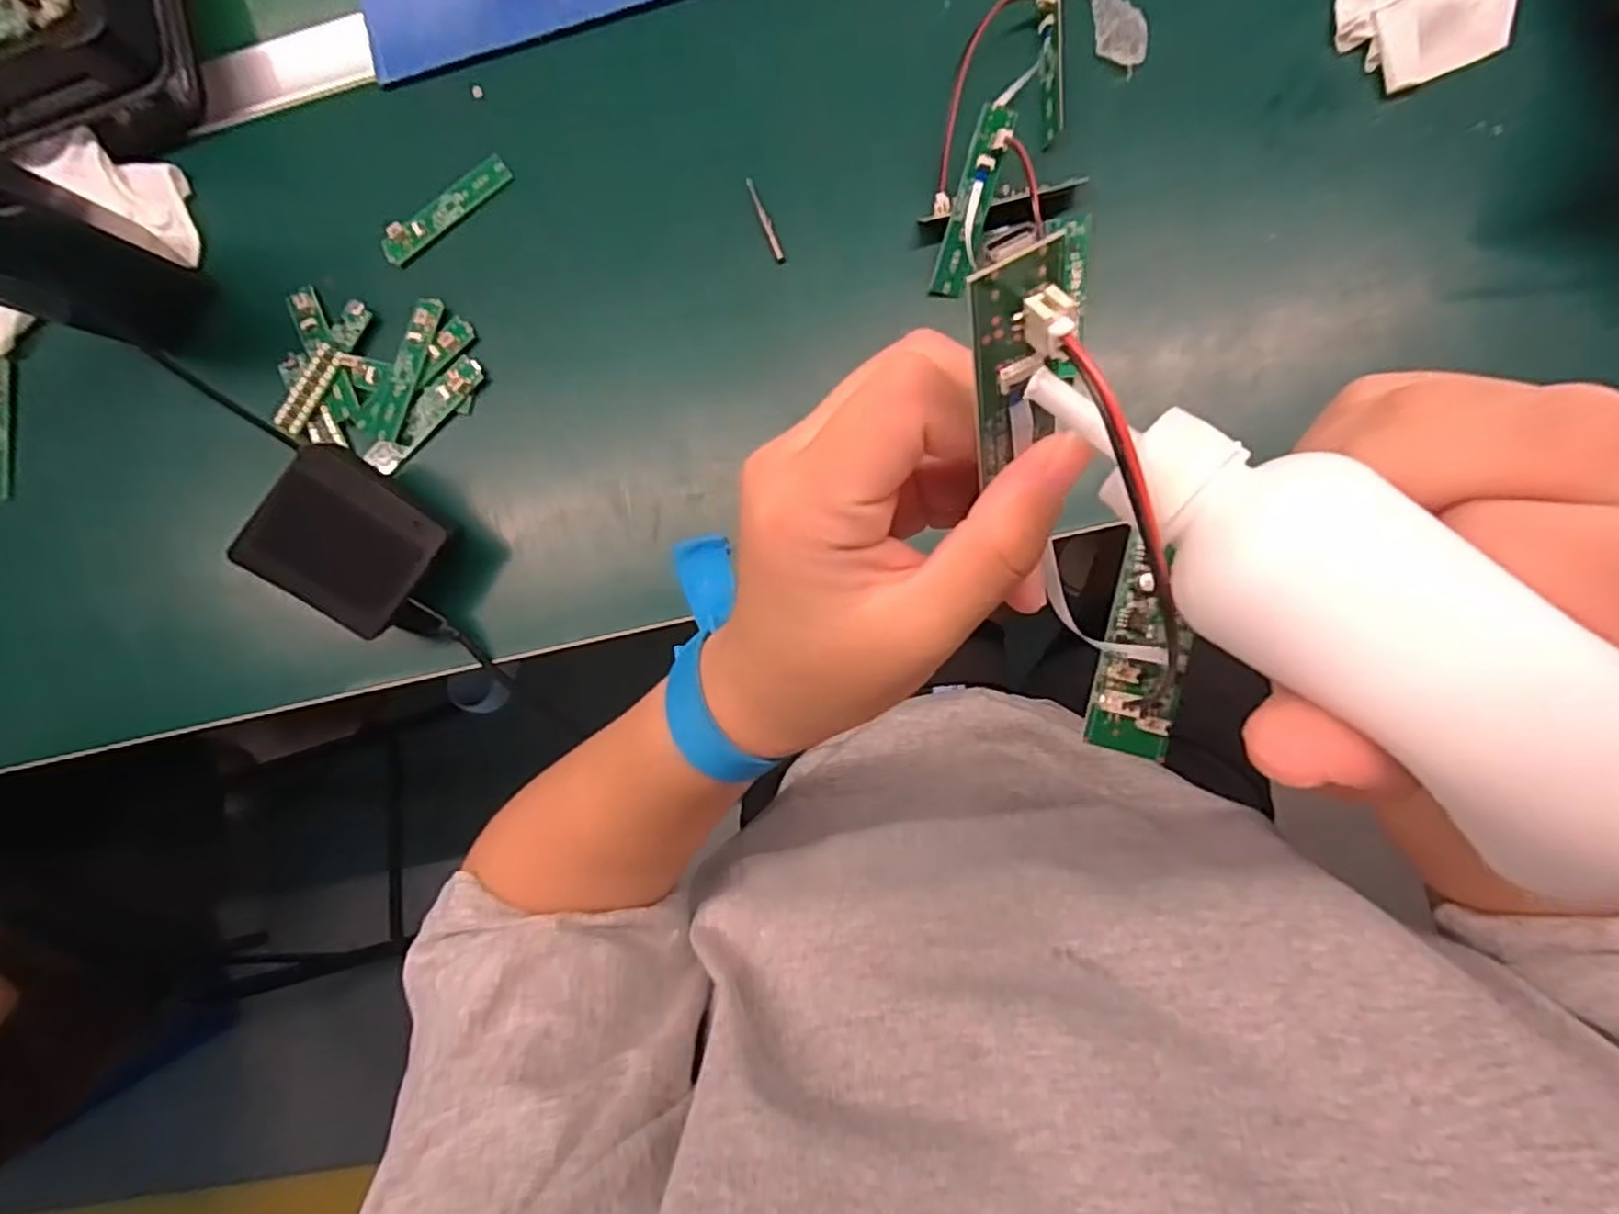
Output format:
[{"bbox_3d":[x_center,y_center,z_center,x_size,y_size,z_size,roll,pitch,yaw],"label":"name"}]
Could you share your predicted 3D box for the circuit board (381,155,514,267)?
[{"bbox_3d":[-0.207,-0.225,0.410,0.084,0.010,0.017,-36,86,4],"label":"circuit board"}]

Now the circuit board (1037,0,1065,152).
[{"bbox_3d":[0.125,-0.282,0.372,0.014,0.013,0.080,-1,89,6],"label":"circuit board"}]

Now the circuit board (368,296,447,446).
[{"bbox_3d":[-0.226,-0.134,0.406,0.019,0.009,0.084,20,91,6],"label":"circuit board"}]

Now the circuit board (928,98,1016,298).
[{"bbox_3d":[0.081,-0.200,0.361,0.016,0.012,0.085,19,115,6],"label":"circuit board"}]

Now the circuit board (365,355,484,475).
[{"bbox_3d":[-0.216,-0.109,0.409,0.020,0.009,0.080,44,93,5],"label":"circuit board"}]

